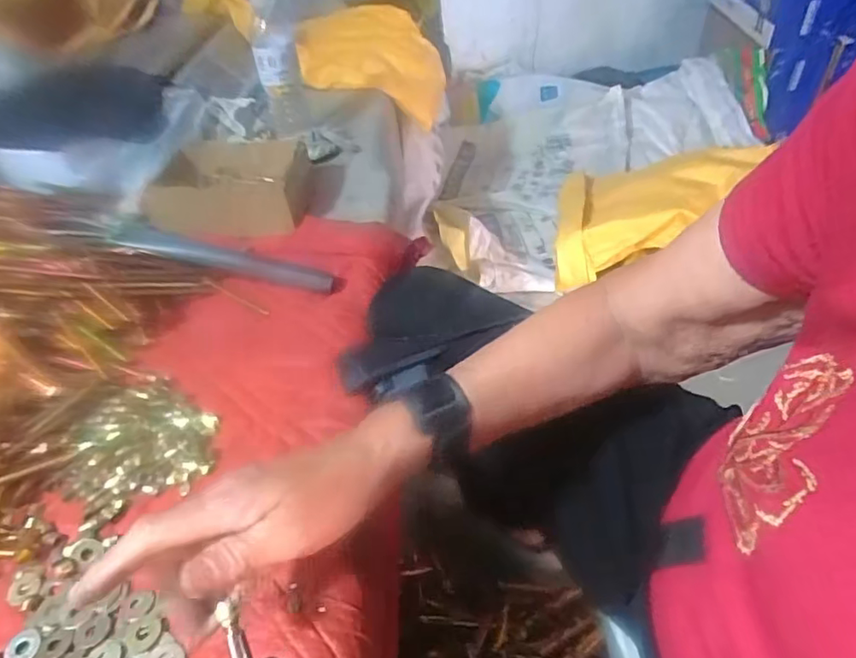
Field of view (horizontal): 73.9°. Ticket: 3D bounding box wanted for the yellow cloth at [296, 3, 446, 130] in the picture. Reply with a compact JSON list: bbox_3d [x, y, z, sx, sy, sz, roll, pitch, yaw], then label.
[{"bbox_3d":[-0.123,-0.568,1.221,0.293,0.156,0.345,-13,42,-7],"label":"yellow cloth"}]

